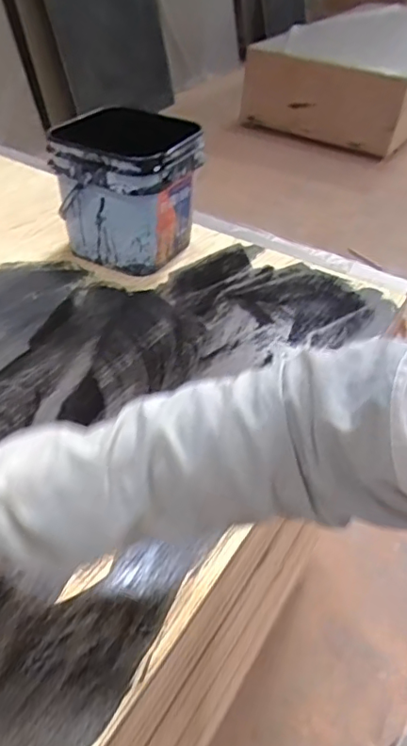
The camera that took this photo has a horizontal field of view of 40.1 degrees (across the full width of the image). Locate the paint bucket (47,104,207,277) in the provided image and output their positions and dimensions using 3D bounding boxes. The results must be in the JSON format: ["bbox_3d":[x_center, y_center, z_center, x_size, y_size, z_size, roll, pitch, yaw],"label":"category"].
[{"bbox_3d":[-0.127,-0.311,0.960,0.208,0.208,0.218,19,44,16],"label":"paint bucket"}]

